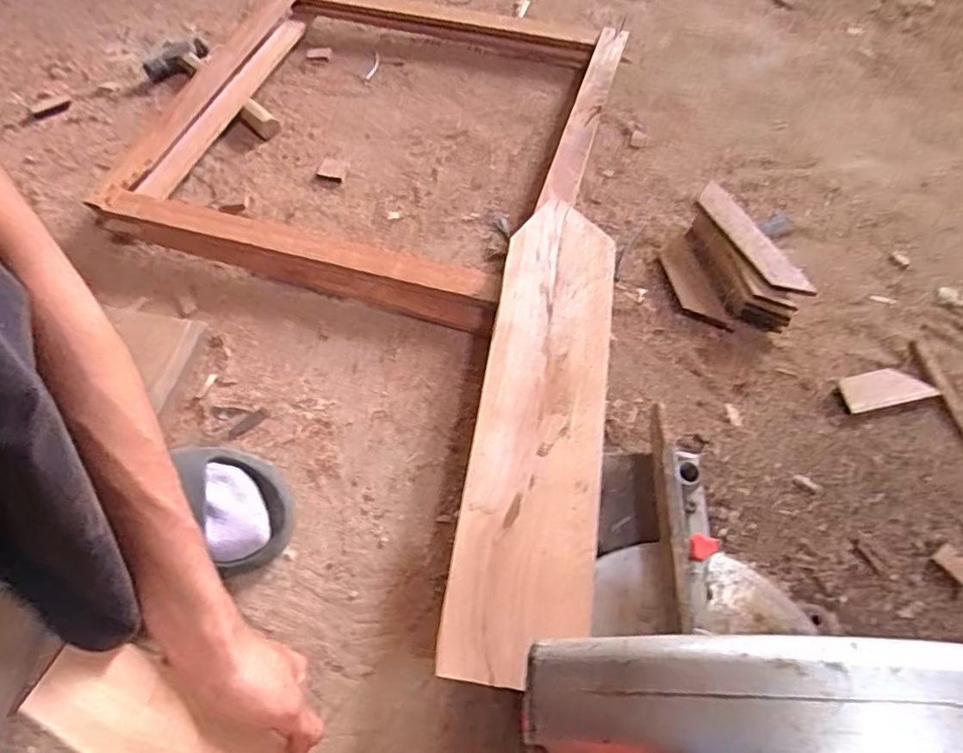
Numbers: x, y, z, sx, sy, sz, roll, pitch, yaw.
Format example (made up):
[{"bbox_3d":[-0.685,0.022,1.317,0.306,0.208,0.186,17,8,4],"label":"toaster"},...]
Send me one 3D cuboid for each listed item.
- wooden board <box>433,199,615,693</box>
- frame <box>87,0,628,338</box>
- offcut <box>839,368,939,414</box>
[{"bbox_3d":[0.053,0.024,0.525,0.111,0.015,0.443,7,60,7],"label":"wooden board"},{"bbox_3d":[-0.138,-0.336,0.772,0.558,0.061,0.535,15,62,12],"label":"frame"},{"bbox_3d":[0.387,0.011,0.571,0.084,0.009,0.035,-11,60,-4],"label":"offcut"}]

